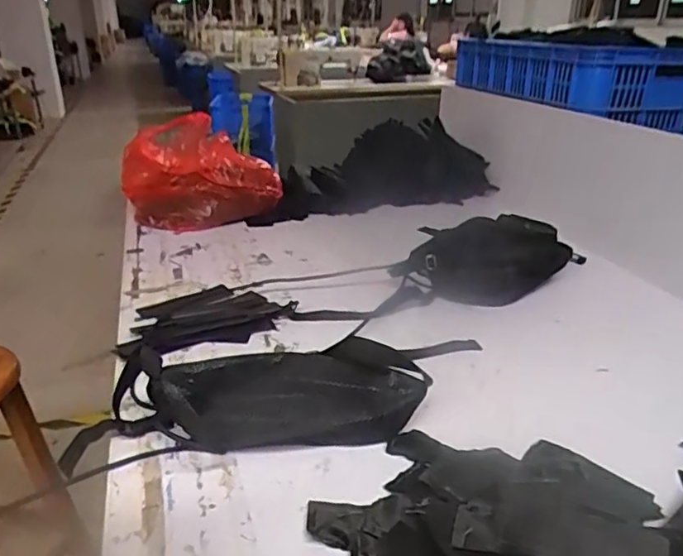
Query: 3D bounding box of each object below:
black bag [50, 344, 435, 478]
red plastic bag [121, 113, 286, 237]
[{"bbox_3d":[-0.066,0.126,0.607,0.308,0.091,0.135,-3,24,-11],"label":"black bag"},{"bbox_3d":[-0.319,-0.239,1.318,0.299,0.207,0.265,-17,30,-32],"label":"red plastic bag"}]

